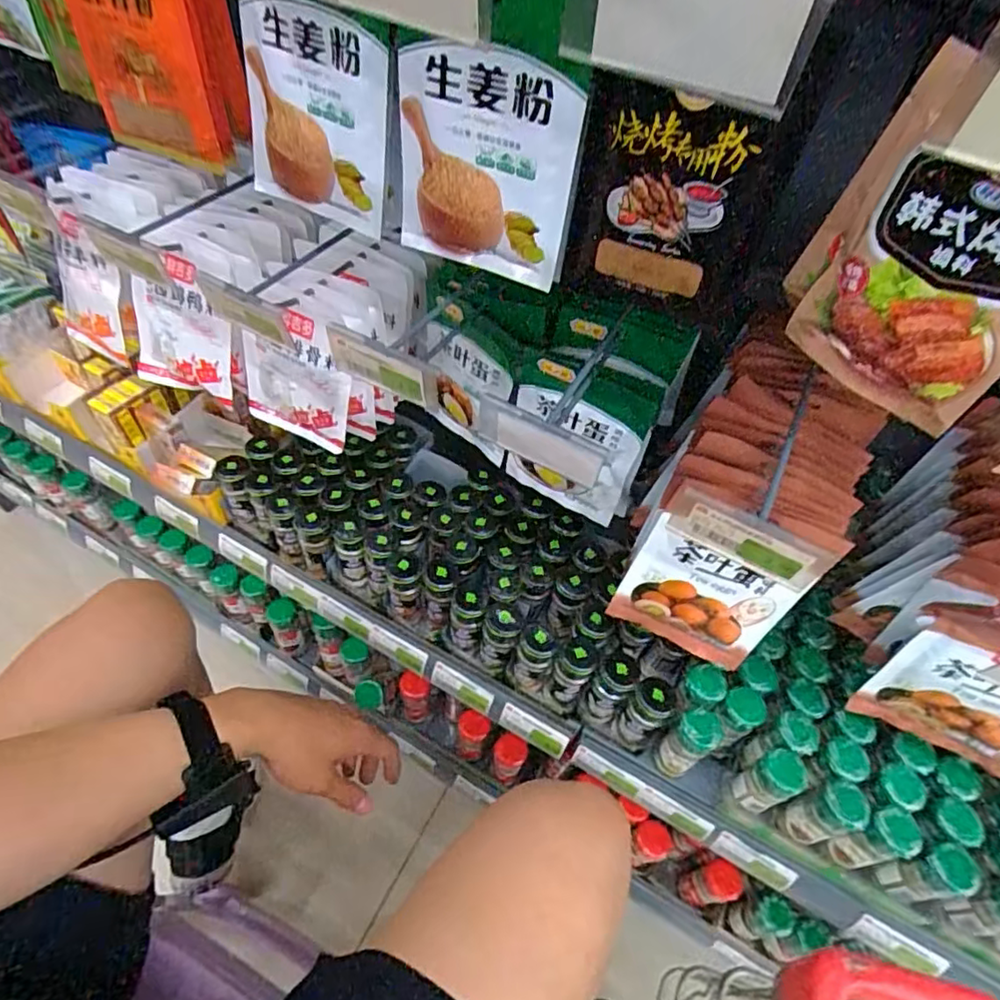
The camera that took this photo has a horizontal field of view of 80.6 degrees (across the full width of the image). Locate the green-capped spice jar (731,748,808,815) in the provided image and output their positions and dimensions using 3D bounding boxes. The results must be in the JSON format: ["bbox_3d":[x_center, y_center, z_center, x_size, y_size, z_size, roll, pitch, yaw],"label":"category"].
[{"bbox_3d":[0.261,0.277,0.576,0.039,0.088,0.038,3,52,-4],"label":"green-capped spice jar"}]

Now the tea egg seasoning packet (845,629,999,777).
[{"bbox_3d":[0.377,0.155,0.461,0.128,0.161,0.015,26,54,14],"label":"tea egg seasoning packet"}]

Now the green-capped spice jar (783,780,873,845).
[{"bbox_3d":[0.309,0.300,0.561,0.040,0.081,0.039,3,52,-4],"label":"green-capped spice jar"}]

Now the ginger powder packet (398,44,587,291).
[{"bbox_3d":[-0.015,-0.220,0.398,0.127,0.136,0.027,21,53,10],"label":"ginger powder packet"}]

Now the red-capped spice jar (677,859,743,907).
[{"bbox_3d":[0.254,0.467,0.717,0.040,0.105,0.039,3,52,-4],"label":"red-capped spice jar"}]

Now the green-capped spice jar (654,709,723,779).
[{"bbox_3d":[0.192,0.251,0.607,0.038,0.096,0.038,3,52,-4],"label":"green-capped spice jar"}]

